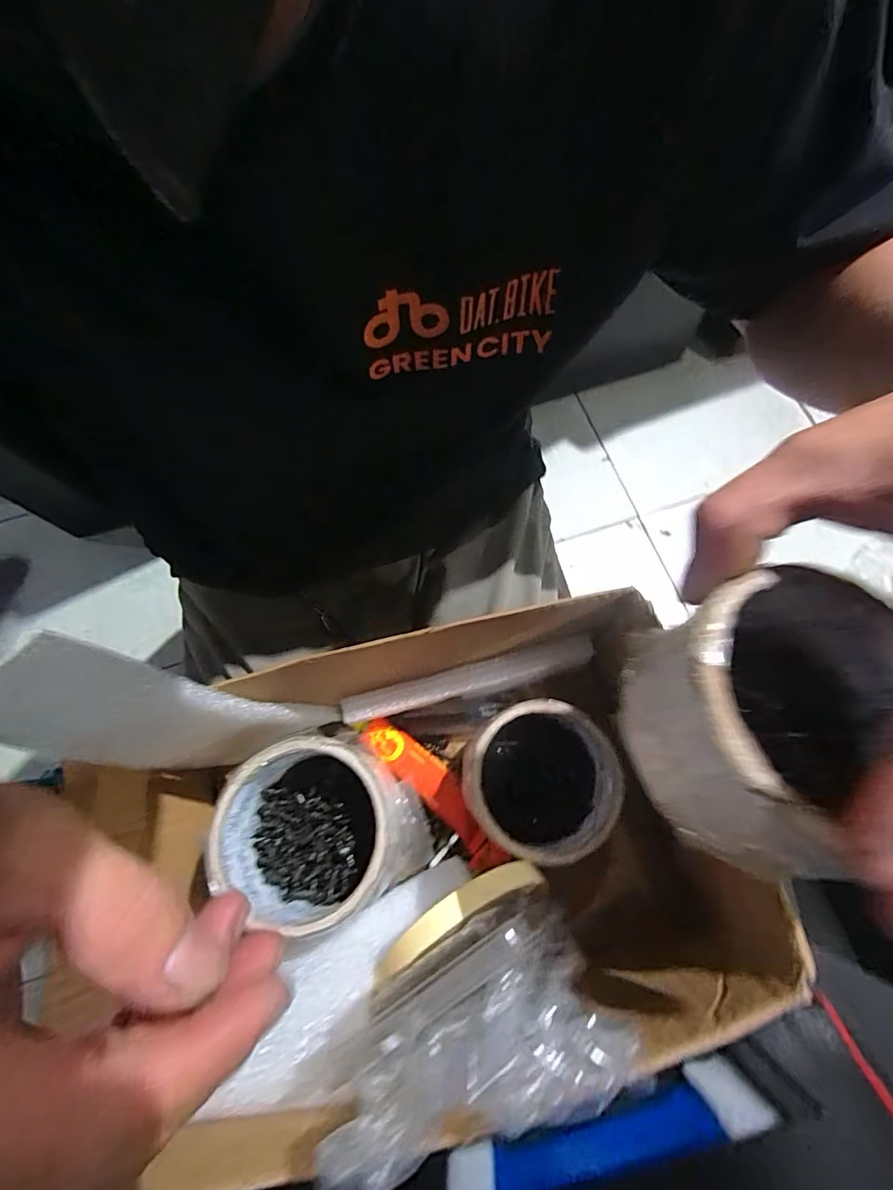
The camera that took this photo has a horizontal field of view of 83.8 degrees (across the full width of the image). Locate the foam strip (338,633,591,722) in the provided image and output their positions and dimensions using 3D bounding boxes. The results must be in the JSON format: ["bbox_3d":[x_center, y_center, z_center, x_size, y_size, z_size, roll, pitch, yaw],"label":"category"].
[{"bbox_3d":[0.013,0.051,0.298,0.152,0.009,0.019,-15,71,-3],"label":"foam strip"}]

